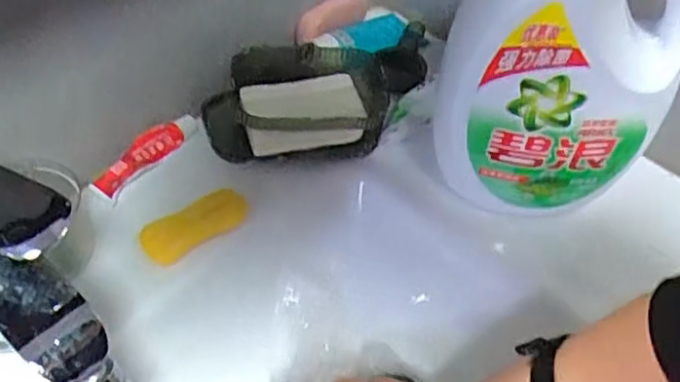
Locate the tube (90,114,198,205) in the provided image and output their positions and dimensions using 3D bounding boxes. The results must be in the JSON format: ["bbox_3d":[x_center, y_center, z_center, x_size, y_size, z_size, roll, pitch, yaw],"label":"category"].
[{"bbox_3d":[-0.164,-0.033,0.576,0.019,0.027,0.104,30,54,19],"label":"tube"}]

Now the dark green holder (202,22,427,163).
[{"bbox_3d":[-0.015,-0.078,0.605,0.206,0.075,0.102,-8,51,-12],"label":"dark green holder"}]

